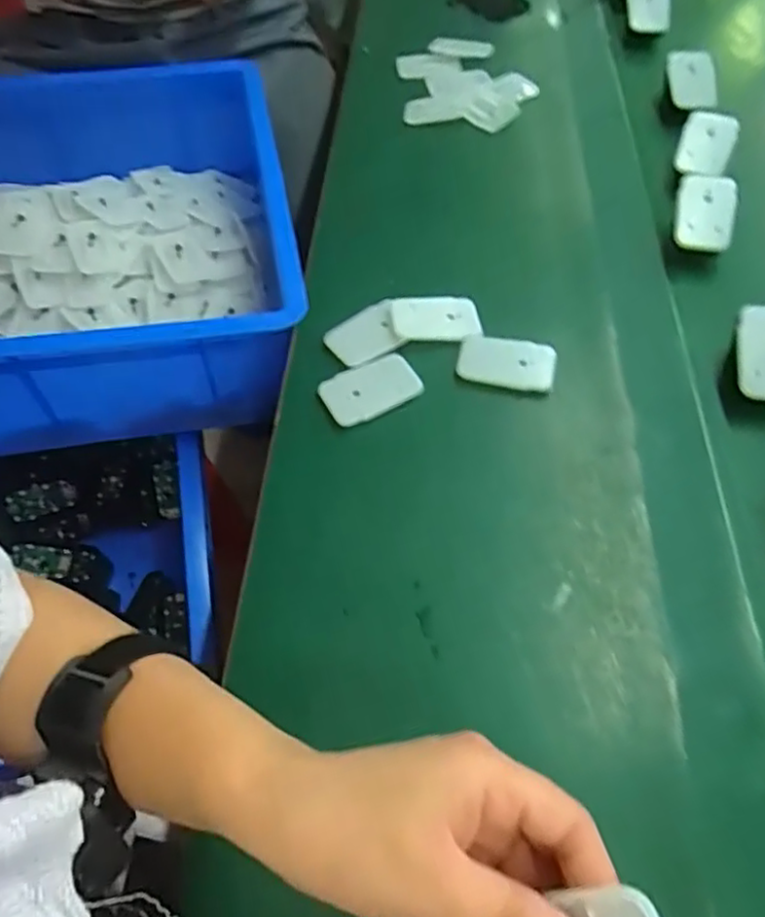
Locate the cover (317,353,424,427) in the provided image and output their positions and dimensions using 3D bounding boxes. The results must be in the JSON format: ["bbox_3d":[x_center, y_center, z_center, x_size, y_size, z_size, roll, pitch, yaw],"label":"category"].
[{"bbox_3d":[-0.008,-0.051,0.476,0.069,0.005,0.045,-24,59,-14],"label":"cover"}]

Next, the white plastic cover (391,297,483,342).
[{"bbox_3d":[0.042,-0.110,0.504,0.068,0.011,0.037,1,56,2],"label":"white plastic cover"}]

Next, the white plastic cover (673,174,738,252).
[{"bbox_3d":[0.260,-0.199,0.524,0.044,0.008,0.065,6,83,16],"label":"white plastic cover"}]

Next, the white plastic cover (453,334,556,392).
[{"bbox_3d":[0.091,-0.071,0.481,0.069,0.009,0.040,12,57,10],"label":"white plastic cover"}]

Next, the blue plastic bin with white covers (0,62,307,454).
[{"bbox_3d":[-0.429,-0.187,0.638,0.687,0.151,0.381,-6,56,-2],"label":"blue plastic bin with white covers"}]

